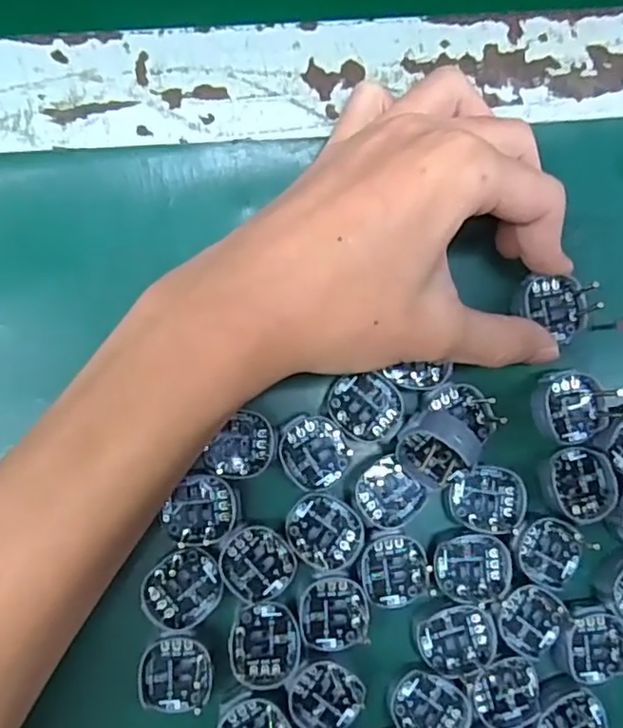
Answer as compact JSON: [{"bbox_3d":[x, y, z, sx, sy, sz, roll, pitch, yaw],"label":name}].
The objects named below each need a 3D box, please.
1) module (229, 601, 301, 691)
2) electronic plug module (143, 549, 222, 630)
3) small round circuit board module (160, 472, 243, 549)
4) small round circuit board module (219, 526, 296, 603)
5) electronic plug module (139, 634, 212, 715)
[{"bbox_3d":[-0.016,0.100,0.218,0.024,0.004,0.029,-4,85,-6],"label":"module"},{"bbox_3d":[-0.045,0.079,0.217,0.024,0.004,0.028,40,82,-1],"label":"electronic plug module"},{"bbox_3d":[-0.039,0.052,0.219,0.026,0.004,0.024,1,84,-6],"label":"small round circuit board module"},{"bbox_3d":[-0.019,0.072,0.220,0.024,0.004,0.027,-43,90,-8],"label":"small round circuit board module"},{"bbox_3d":[-0.047,0.108,0.215,0.023,0.004,0.027,-2,84,-6],"label":"electronic plug module"}]

